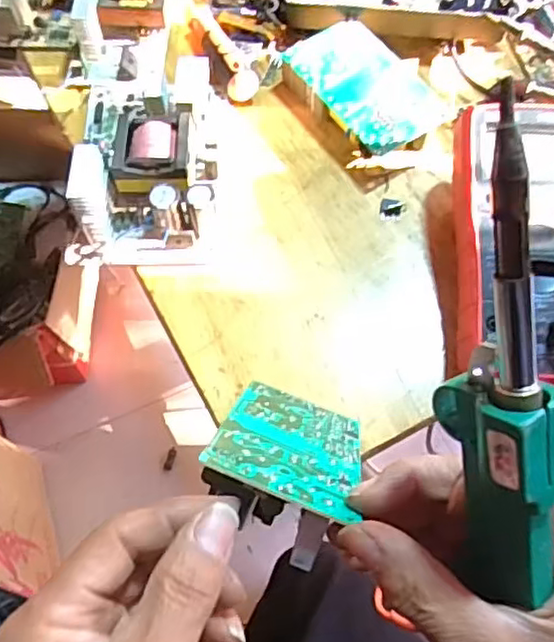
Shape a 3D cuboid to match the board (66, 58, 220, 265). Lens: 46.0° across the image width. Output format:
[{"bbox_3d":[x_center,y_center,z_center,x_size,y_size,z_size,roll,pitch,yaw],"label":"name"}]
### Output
[{"bbox_3d":[-0.097,-0.121,0.467,0.109,0.049,0.155,-1,64,0],"label":"board"}]

